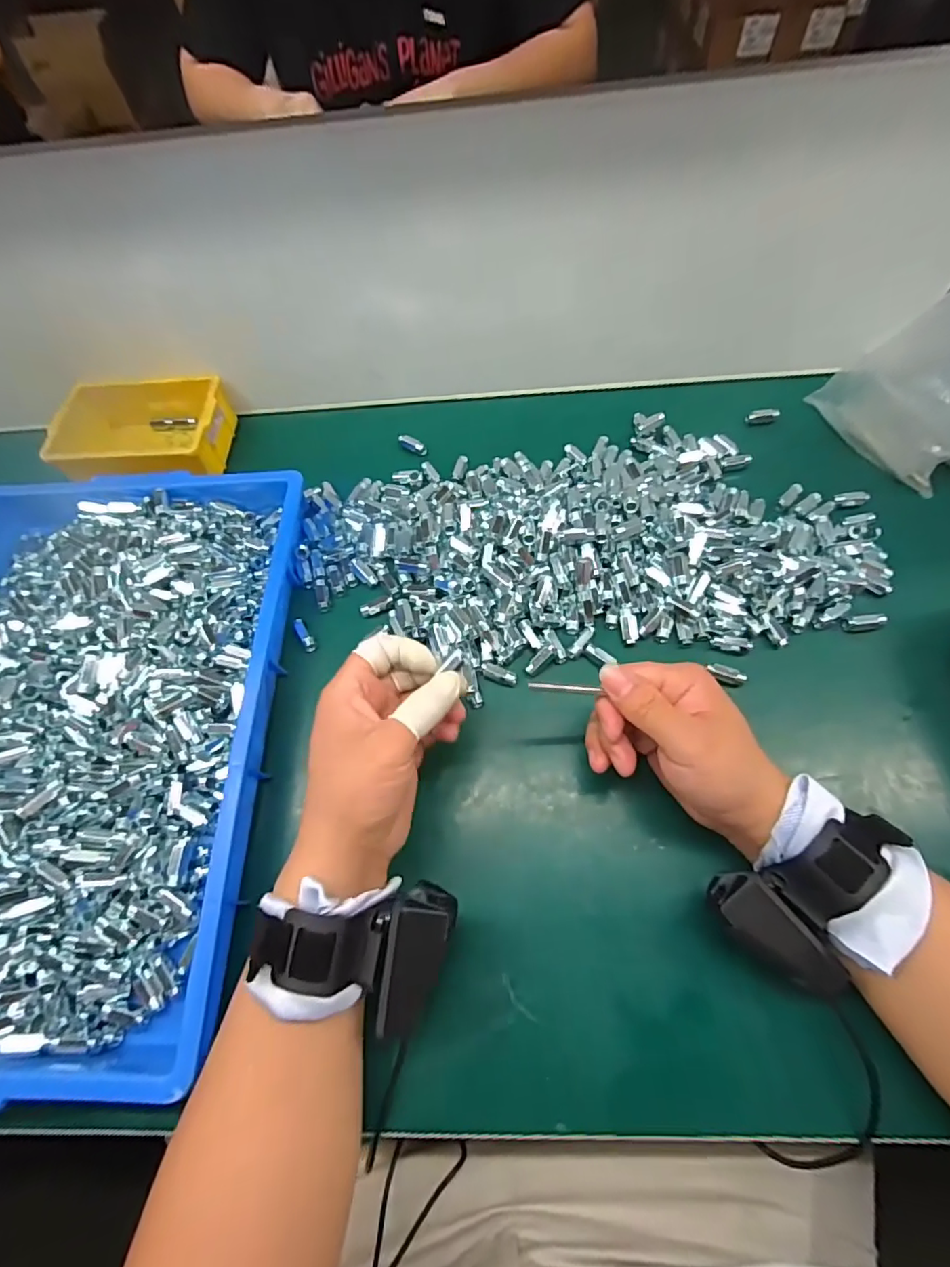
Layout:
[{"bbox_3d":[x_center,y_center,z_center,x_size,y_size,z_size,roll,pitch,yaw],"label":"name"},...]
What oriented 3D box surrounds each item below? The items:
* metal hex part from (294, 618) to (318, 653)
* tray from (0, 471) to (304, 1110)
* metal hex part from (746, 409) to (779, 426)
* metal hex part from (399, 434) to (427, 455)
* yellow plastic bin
[{"bbox_3d":[-0.137,0.001,0.429,0.010,0.009,0.031,-29,66,-9],"label":"metal hex part"},{"bbox_3d":[-0.290,0.060,0.385,0.294,0.048,0.438,-3,65,3],"label":"tray"},{"bbox_3d":[0.267,-0.202,0.491,0.030,0.011,0.013,-8,67,0],"label":"metal hex part"},{"bbox_3d":[-0.061,-0.180,0.512,0.028,0.009,0.012,31,72,15],"label":"metal hex part"},{"bbox_3d":[-0.316,-0.186,0.506,0.153,0.053,0.096,2,65,5],"label":"yellow plastic bin"}]

